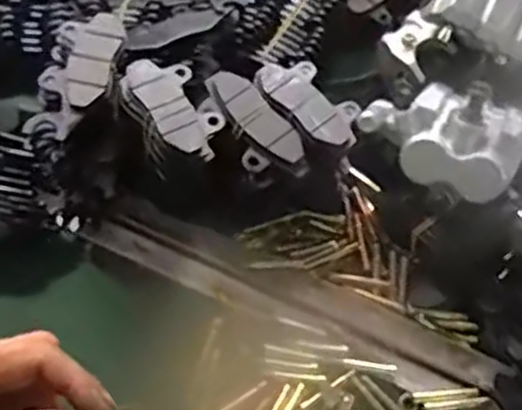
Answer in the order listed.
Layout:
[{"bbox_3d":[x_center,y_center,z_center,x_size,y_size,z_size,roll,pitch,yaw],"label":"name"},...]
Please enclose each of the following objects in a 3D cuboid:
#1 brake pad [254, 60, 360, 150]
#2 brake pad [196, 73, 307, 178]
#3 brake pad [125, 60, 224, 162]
[{"bbox_3d":[0.032,-0.064,0.450,0.041,0.013,0.072,-40,74,-22],"label":"brake pad"},{"bbox_3d":[-0.005,-0.047,0.440,0.077,0.012,0.039,43,67,15],"label":"brake pad"},{"bbox_3d":[-0.049,-0.060,0.429,0.038,0.012,0.072,-29,70,-19],"label":"brake pad"}]

